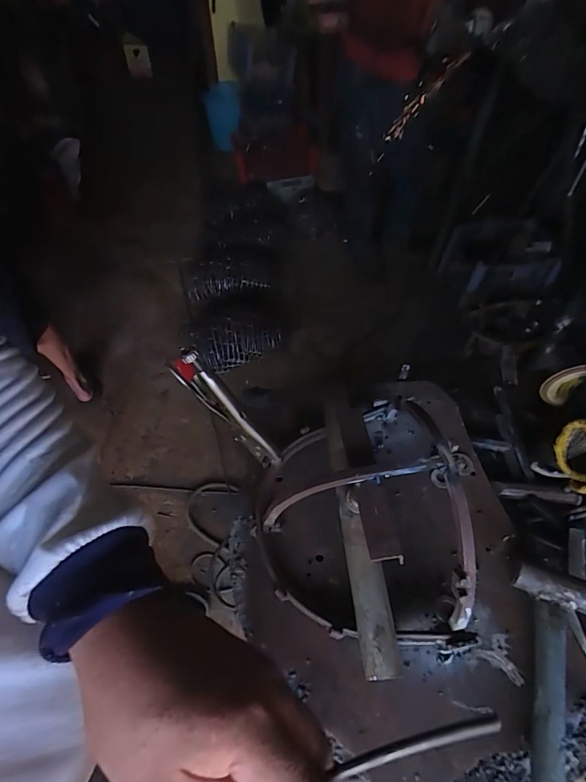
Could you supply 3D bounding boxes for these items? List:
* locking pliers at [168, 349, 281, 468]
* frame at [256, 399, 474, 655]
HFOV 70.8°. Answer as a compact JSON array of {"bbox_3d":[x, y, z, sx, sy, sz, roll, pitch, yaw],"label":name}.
[{"bbox_3d":[-0.060,0.028,0.411,0.046,0.191,0.016,-4,47,33],"label":"locking pliers"},{"bbox_3d":[0.062,0.099,0.414,0.193,0.123,0.256,1,52,1],"label":"frame"}]

